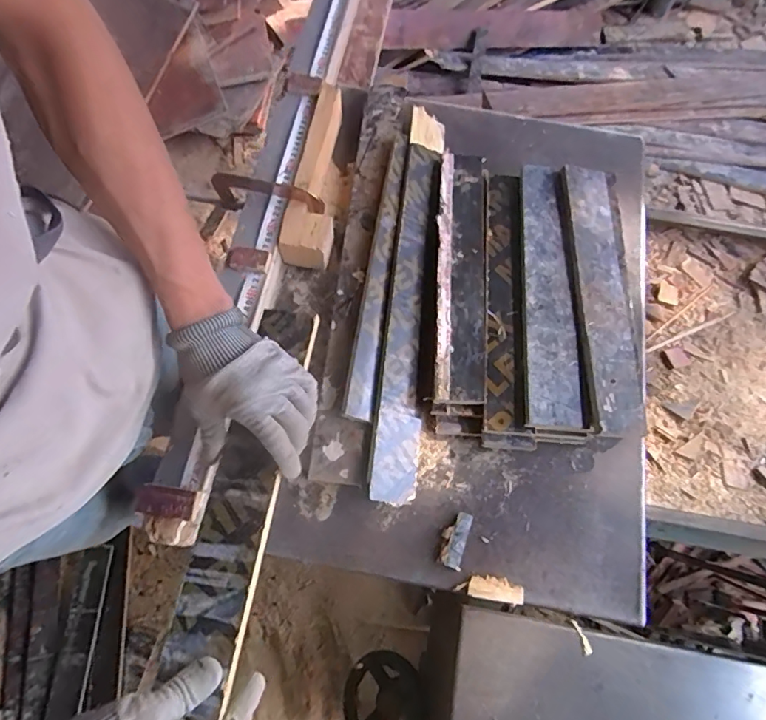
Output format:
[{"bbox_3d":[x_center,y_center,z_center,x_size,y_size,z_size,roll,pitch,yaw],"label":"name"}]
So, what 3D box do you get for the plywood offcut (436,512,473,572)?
[{"bbox_3d":[0.083,0.210,0.582,0.028,0.007,0.063,18,70,2],"label":"plywood offcut"}]

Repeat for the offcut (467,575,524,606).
[{"bbox_3d":[0.128,0.260,0.564,0.061,0.012,0.025,8,70,-1],"label":"offcut"}]

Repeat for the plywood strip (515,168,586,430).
[{"bbox_3d":[0.204,-0.093,0.643,0.066,0.013,0.362,2,70,-3],"label":"plywood strip"}]

